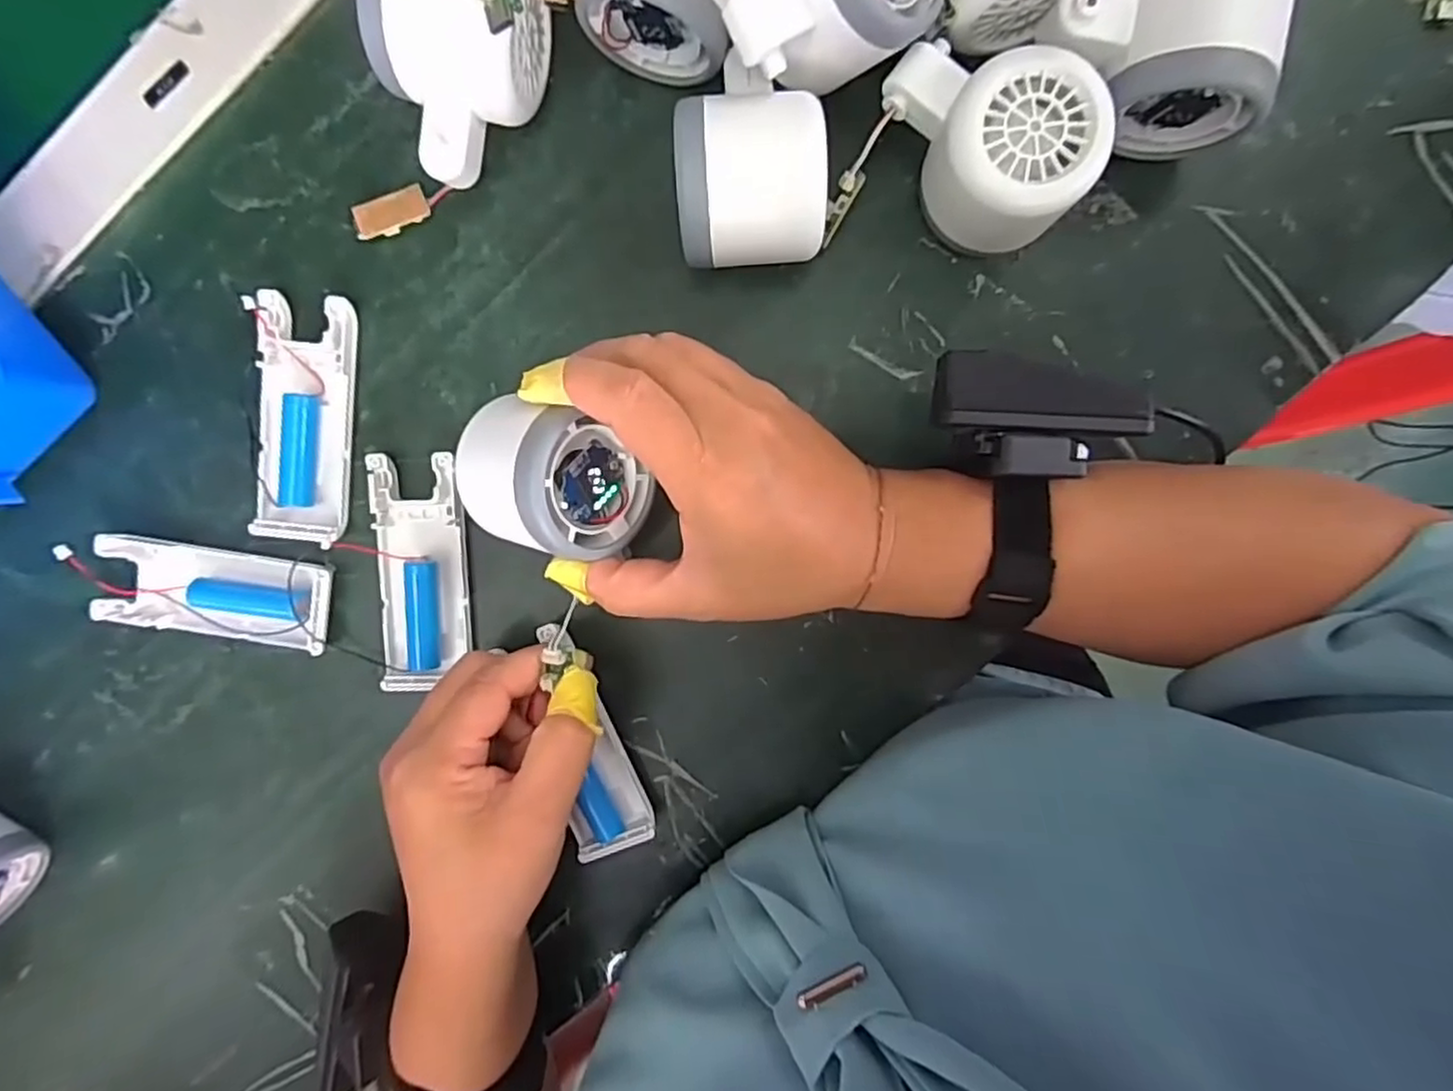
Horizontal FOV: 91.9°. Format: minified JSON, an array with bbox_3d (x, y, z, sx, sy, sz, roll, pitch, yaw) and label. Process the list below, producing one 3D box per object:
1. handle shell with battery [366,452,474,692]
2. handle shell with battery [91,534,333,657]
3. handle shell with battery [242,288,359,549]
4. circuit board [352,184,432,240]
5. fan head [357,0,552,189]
[{"bbox_3d":[-0.139,0.012,0.316,0.039,0.013,0.103,-3,96,1],"label":"handle shell with battery"},{"bbox_3d":[-0.231,0.023,0.318,0.101,0.014,0.042,8,96,0],"label":"handle shell with battery"},{"bbox_3d":[-0.187,-0.055,0.310,0.039,0.015,0.105,6,96,0],"label":"handle shell with battery"},{"bbox_3d":[-0.146,-0.144,0.305,0.033,0.004,0.016,-28,94,-8],"label":"circuit board"},{"bbox_3d":[-0.105,-0.186,0.275,0.051,0.057,0.078,17,97,1],"label":"fan head"}]

